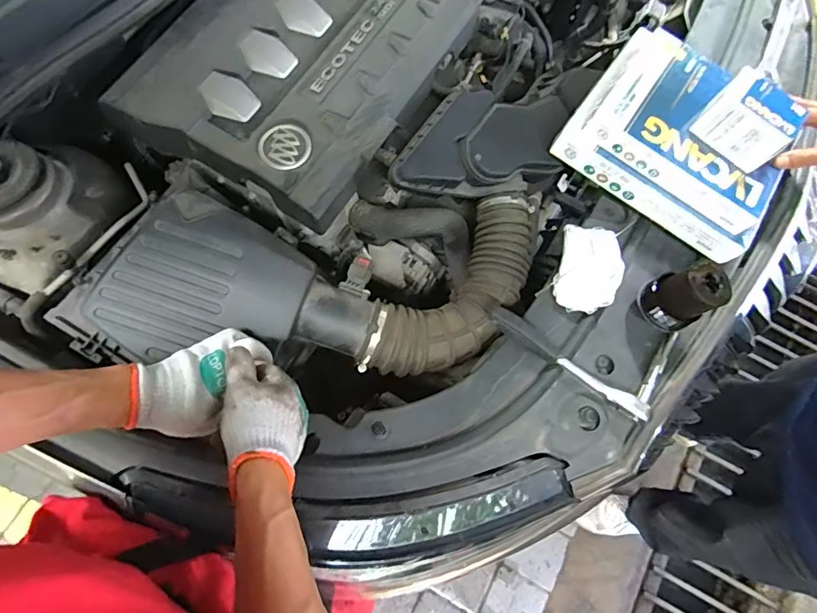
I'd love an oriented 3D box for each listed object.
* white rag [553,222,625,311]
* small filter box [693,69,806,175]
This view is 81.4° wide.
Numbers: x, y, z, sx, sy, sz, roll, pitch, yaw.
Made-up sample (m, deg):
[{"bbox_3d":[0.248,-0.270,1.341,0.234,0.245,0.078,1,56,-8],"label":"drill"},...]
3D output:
[{"bbox_3d":[0.257,-0.054,0.680,0.087,0.034,0.127,17,71,5],"label":"white rag"},{"bbox_3d":[0.436,-0.237,0.605,0.099,0.067,0.071,42,75,13],"label":"small filter box"}]

